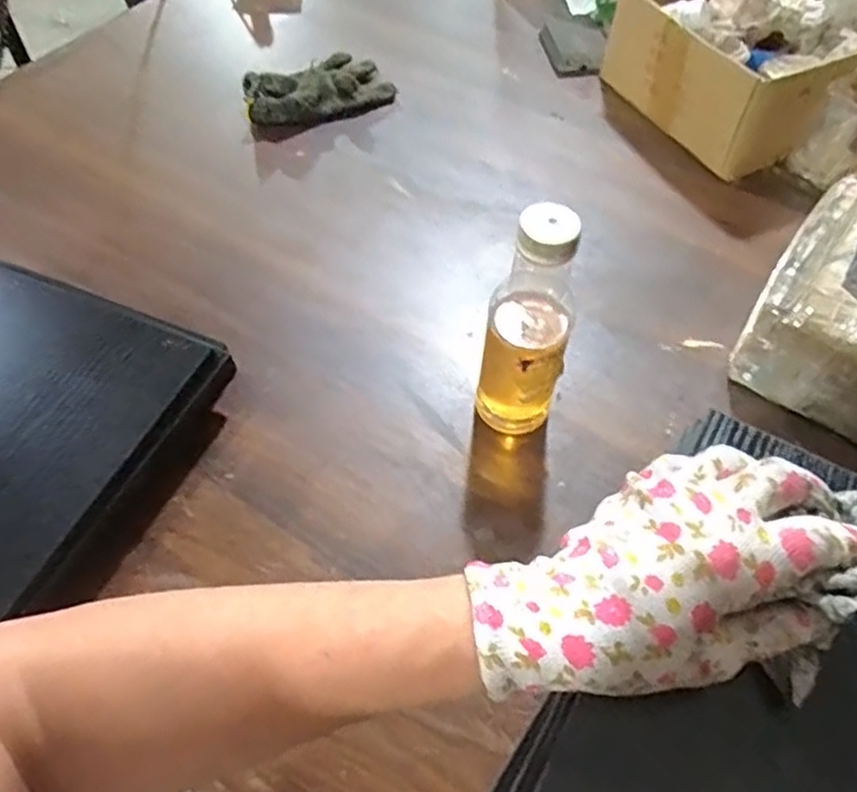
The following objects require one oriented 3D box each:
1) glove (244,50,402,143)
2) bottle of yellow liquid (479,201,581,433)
[{"bbox_3d":[-0.135,-0.374,0.837,0.179,0.049,0.089,-23,58,-16],"label":"glove"},{"bbox_3d":[0.076,-0.043,0.525,0.067,0.219,0.055,10,55,6],"label":"bottle of yellow liquid"}]

